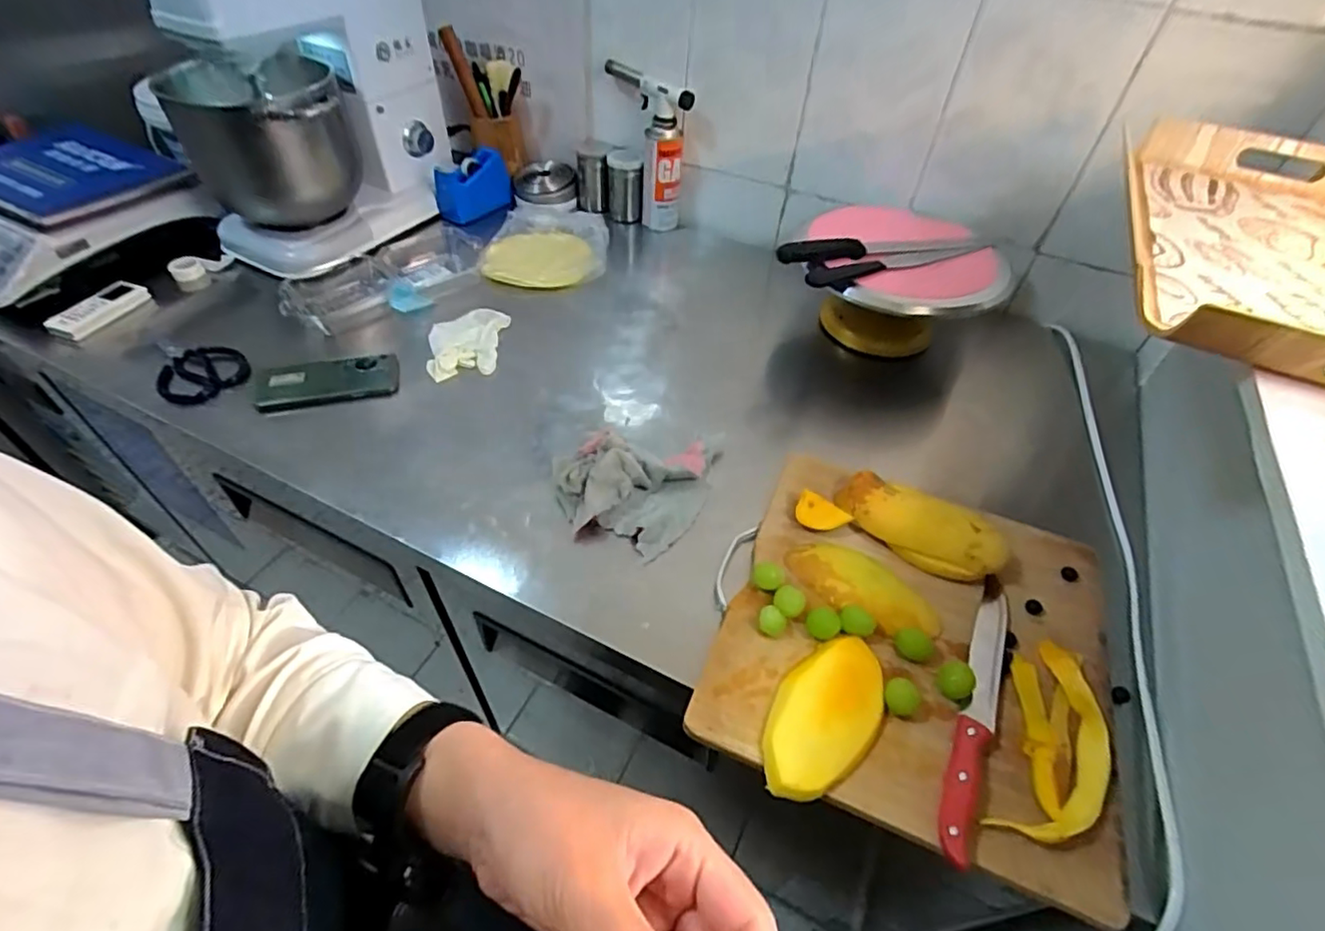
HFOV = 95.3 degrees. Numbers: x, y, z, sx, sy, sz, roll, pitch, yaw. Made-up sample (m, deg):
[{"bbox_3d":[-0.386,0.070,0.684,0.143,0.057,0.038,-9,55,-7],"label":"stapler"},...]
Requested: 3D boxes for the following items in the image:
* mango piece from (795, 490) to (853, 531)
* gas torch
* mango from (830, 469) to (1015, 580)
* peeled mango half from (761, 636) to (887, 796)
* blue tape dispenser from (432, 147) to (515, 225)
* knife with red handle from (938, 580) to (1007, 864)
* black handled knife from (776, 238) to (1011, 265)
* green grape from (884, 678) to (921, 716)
[{"bbox_3d":[0.168,0.055,0.644,0.053,0.029,0.032,33,53,23],"label":"mango piece"},{"bbox_3d":[-0.023,-0.550,1.081,0.062,0.256,0.148,-29,56,-28],"label":"gas torch"},{"bbox_3d":[0.271,0.060,0.639,0.174,0.053,0.086,27,51,19],"label":"mango"},{"bbox_3d":[0.135,0.207,0.504,0.078,0.024,0.142,28,52,20],"label":"peeled mango half"},{"bbox_3d":[-0.346,-0.506,1.110,0.140,0.100,0.059,-25,54,-25],"label":"blue tape dispenser"},{"bbox_3d":[0.275,0.205,0.522,0.029,0.022,0.266,24,50,17],"label":"knife with red handle"},{"bbox_3d":[0.316,-0.301,0.829,0.339,0.025,0.037,-7,48,-11],"label":"black handled knife"},{"bbox_3d":[0.204,0.199,0.516,0.024,0.026,0.028,-34,58,-30],"label":"green grape"}]

